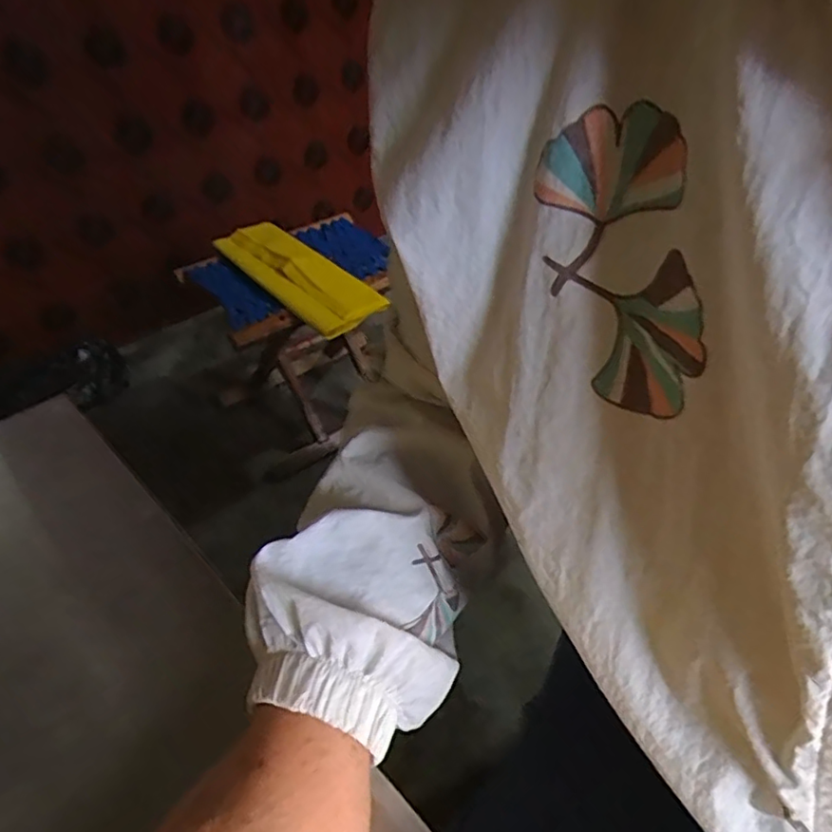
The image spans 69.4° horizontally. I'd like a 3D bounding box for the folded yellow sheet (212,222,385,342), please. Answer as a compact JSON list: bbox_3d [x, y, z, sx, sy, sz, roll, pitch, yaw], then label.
[{"bbox_3d":[-0.149,-0.182,0.781,0.219,0.031,0.095,36,52,13],"label":"folded yellow sheet"}]

